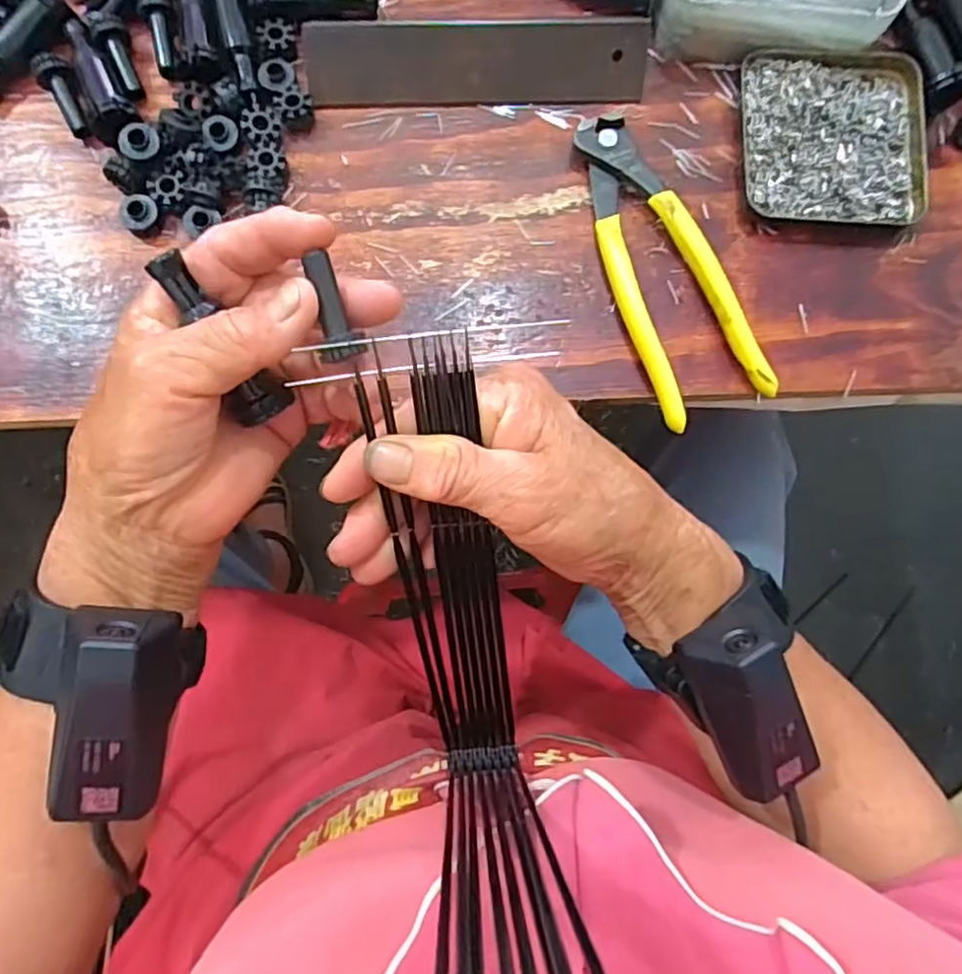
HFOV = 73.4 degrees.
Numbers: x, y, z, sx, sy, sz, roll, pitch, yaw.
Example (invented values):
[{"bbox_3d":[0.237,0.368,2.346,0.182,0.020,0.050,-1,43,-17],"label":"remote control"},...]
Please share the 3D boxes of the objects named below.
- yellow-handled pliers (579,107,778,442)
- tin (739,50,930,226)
[{"bbox_3d":[0.089,-0.112,0.328,0.055,0.015,0.161,-23,86,-4],"label":"yellow-handled pliers"},{"bbox_3d":[0.186,-0.185,0.345,0.094,0.014,0.094,0,85,-2],"label":"tin"}]

